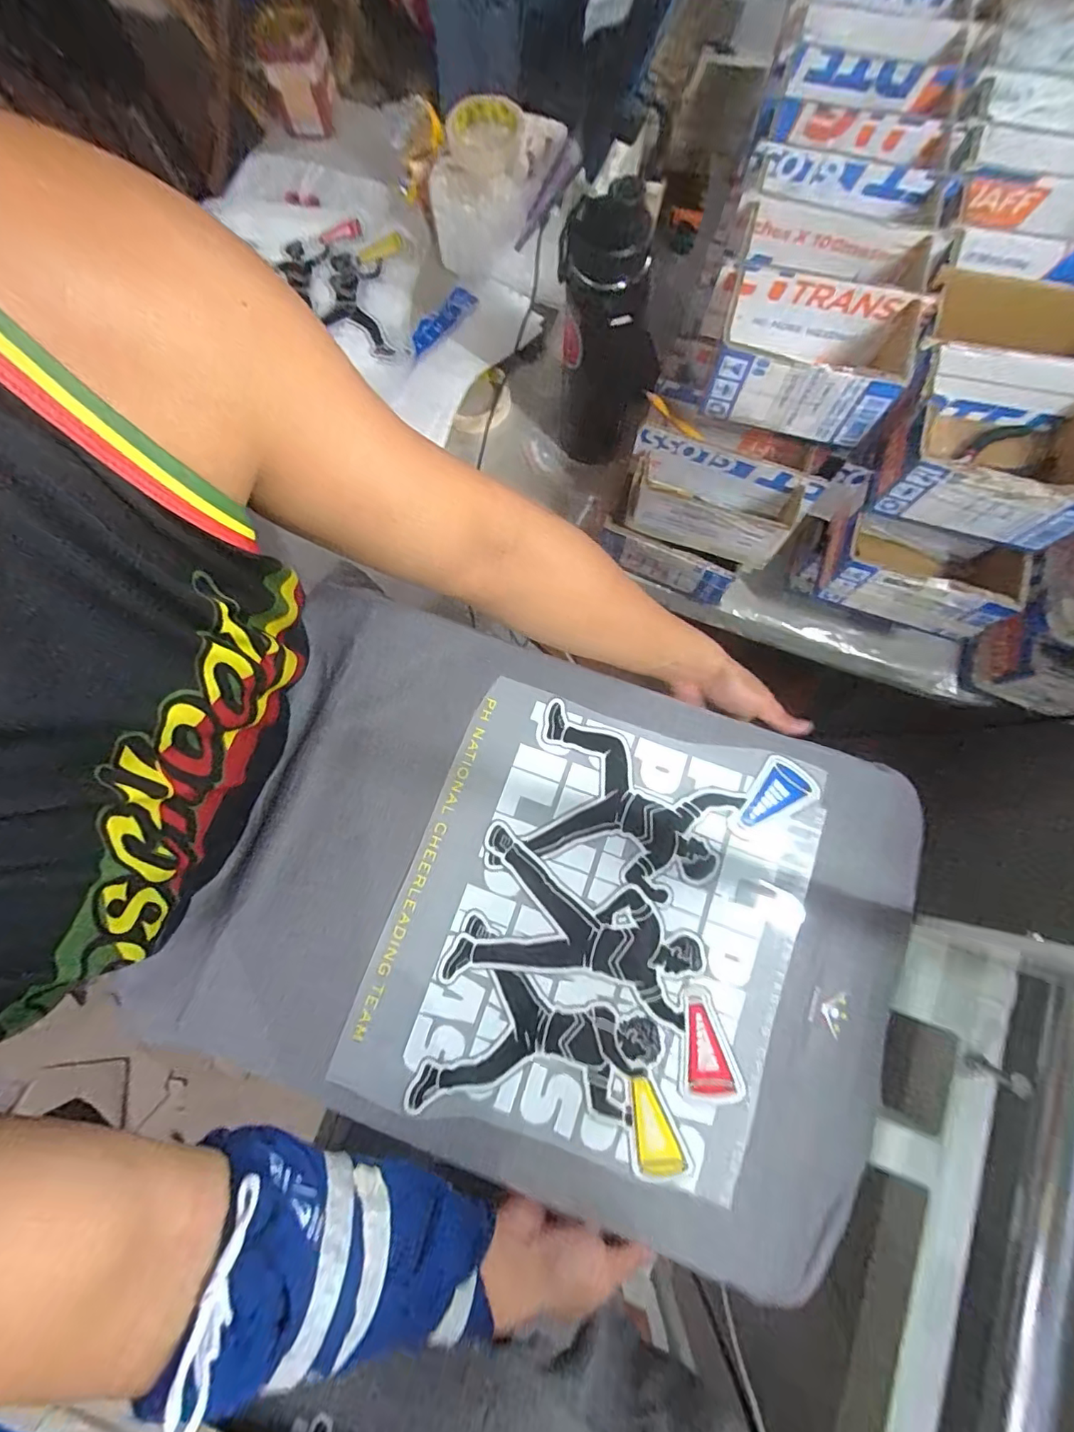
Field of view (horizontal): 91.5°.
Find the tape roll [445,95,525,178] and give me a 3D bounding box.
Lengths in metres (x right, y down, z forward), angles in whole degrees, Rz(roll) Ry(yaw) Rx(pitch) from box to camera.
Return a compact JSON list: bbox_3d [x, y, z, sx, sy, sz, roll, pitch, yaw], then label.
[{"bbox_3d":[-0.066,-0.720,0.648,0.095,0.026,0.091,0,78,0],"label":"tape roll"}]

